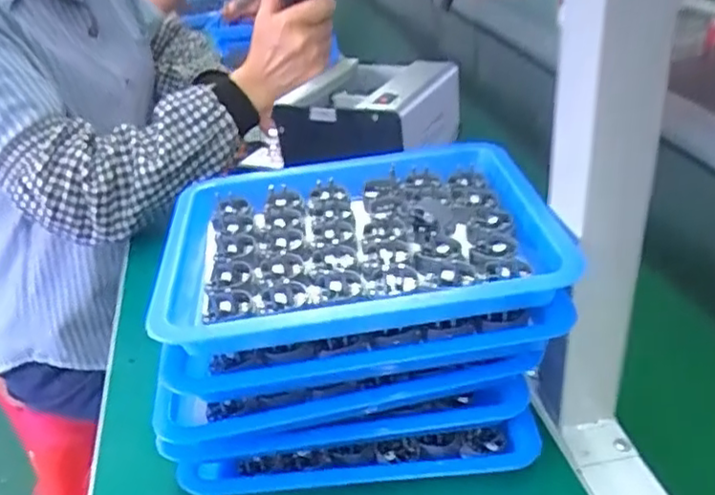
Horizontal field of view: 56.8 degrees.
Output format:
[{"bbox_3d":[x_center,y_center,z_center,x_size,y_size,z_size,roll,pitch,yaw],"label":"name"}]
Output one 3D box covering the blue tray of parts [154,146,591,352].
[{"bbox_3d":[-0.002,-0.007,0.391,0.218,0.034,0.179,-7,31,-3],"label":"blue tray of parts"}]

